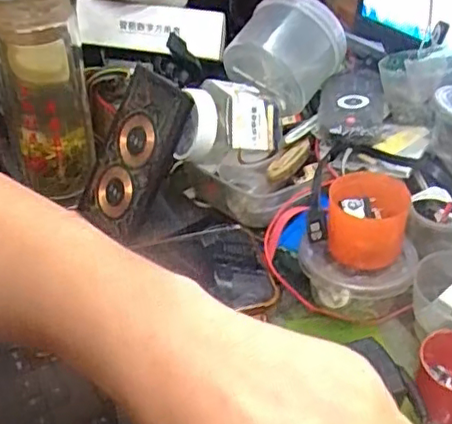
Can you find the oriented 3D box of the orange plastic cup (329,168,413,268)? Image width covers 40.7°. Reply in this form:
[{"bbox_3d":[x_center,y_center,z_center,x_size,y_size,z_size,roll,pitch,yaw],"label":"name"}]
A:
[{"bbox_3d":[0.095,0.004,0.412,0.051,0.044,0.051,1,39,-1],"label":"orange plastic cup"}]

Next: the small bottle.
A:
[{"bbox_3d":[0.001,-0.068,0.466,0.081,0.052,0.062,-6,40,-9],"label":"small bottle"}]

